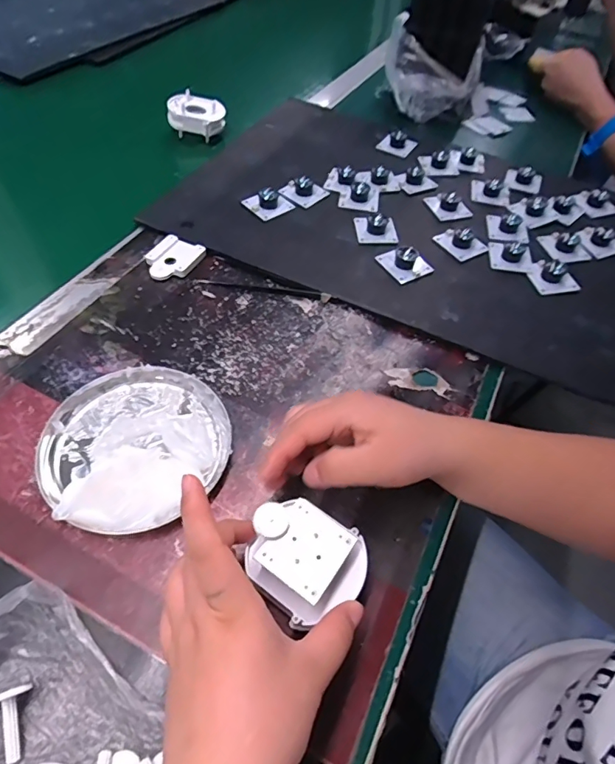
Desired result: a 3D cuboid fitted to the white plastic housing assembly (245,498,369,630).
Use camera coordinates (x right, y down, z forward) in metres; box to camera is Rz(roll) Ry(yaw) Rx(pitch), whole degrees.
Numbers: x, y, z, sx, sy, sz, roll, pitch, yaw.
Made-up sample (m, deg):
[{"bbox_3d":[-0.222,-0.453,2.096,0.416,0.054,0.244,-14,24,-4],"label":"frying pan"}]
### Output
[{"bbox_3d":[-0.001,0.101,0.266,0.068,0.019,0.057,26,55,13],"label":"white plastic housing assembly"}]

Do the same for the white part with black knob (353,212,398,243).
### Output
[{"bbox_3d":[0.074,-0.166,0.491,0.040,0.022,0.039,0,53,-6],"label":"white part with black knob"}]

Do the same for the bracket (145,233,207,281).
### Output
[{"bbox_3d":[-0.132,-0.121,0.453,0.048,0.010,0.054,23,54,12],"label":"bracket"}]

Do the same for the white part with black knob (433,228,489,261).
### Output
[{"bbox_3d":[0.164,-0.149,0.492,0.033,0.022,0.049,-19,57,-19],"label":"white part with black knob"}]

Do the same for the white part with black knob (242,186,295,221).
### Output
[{"bbox_3d":[-0.042,-0.201,0.510,0.043,0.022,0.040,-33,63,-26],"label":"white part with black knob"}]

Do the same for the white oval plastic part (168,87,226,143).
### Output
[{"bbox_3d":[-0.144,-0.343,0.599,0.069,0.031,0.050,11,53,2],"label":"white oval plastic part"}]

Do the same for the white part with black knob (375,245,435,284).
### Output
[{"bbox_3d":[0.098,-0.123,0.464,0.038,0.023,0.044,-24,59,-22],"label":"white part with black knob"}]

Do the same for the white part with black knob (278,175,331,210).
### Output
[{"bbox_3d":[-0.005,-0.223,0.531,0.045,0.021,0.046,33,57,18],"label":"white part with black knob"}]

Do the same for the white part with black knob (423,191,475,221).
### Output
[{"bbox_3d":[0.163,-0.207,0.531,0.042,0.021,0.042,-5,54,-10],"label":"white part with black knob"}]

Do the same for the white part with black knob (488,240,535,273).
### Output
[{"bbox_3d":[0.214,-0.132,0.484,0.040,0.016,0.041,12,53,3],"label":"white part with black knob"}]

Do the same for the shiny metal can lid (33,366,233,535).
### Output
[{"bbox_3d":[-0.122,0.038,0.327,0.123,0.029,0.126,40,59,22],"label":"shiny metal can lid"}]

